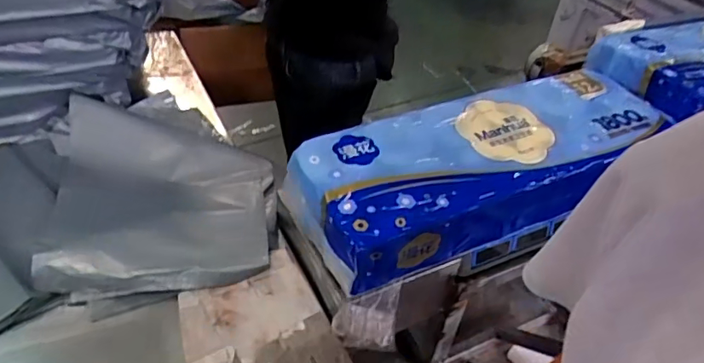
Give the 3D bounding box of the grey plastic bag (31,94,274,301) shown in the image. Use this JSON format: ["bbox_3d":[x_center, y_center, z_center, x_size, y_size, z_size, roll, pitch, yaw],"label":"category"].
[{"bbox_3d":[-0.317,0.009,0.888,0.337,0.081,0.371,-5,45,-13],"label":"grey plastic bag"}]

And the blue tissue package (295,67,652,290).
[{"bbox_3d":[0.218,-0.025,0.845,0.607,0.109,0.219,-18,49,-25],"label":"blue tissue package"}]

